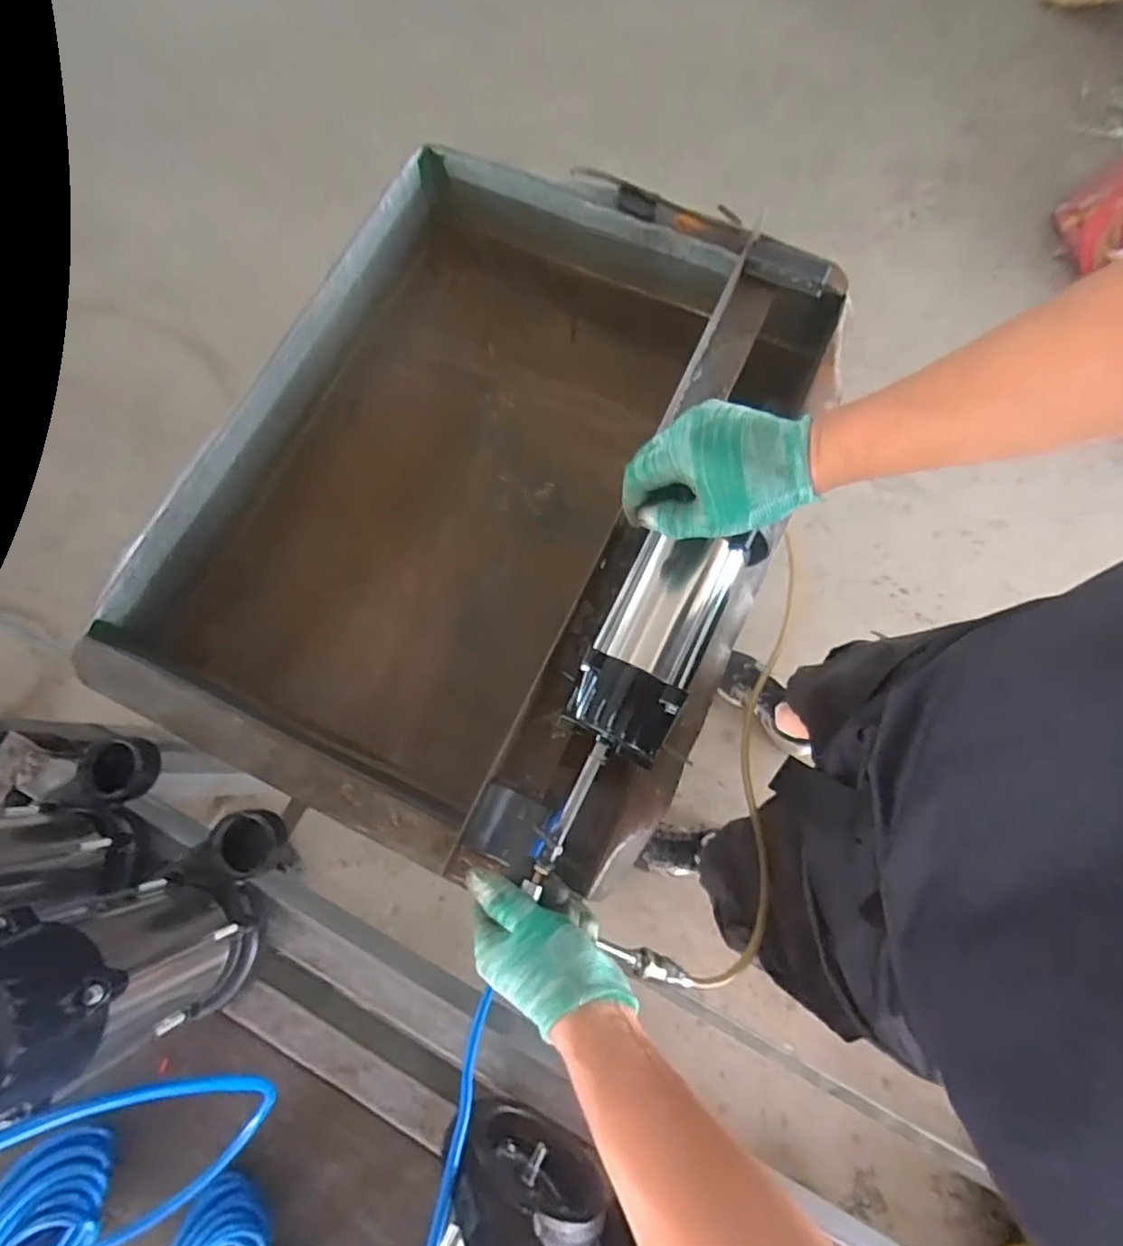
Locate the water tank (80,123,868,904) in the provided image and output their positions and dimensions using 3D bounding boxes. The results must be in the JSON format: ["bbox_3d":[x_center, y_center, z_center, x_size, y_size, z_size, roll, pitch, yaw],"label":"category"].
[{"bbox_3d":[-0.083,-0.149,0.745,0.603,0.337,0.780,24,78,7],"label":"water tank"}]

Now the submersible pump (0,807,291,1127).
[{"bbox_3d":[-0.289,0.221,0.410,0.136,0.236,0.123,-30,78,-6],"label":"submersible pump"}]

